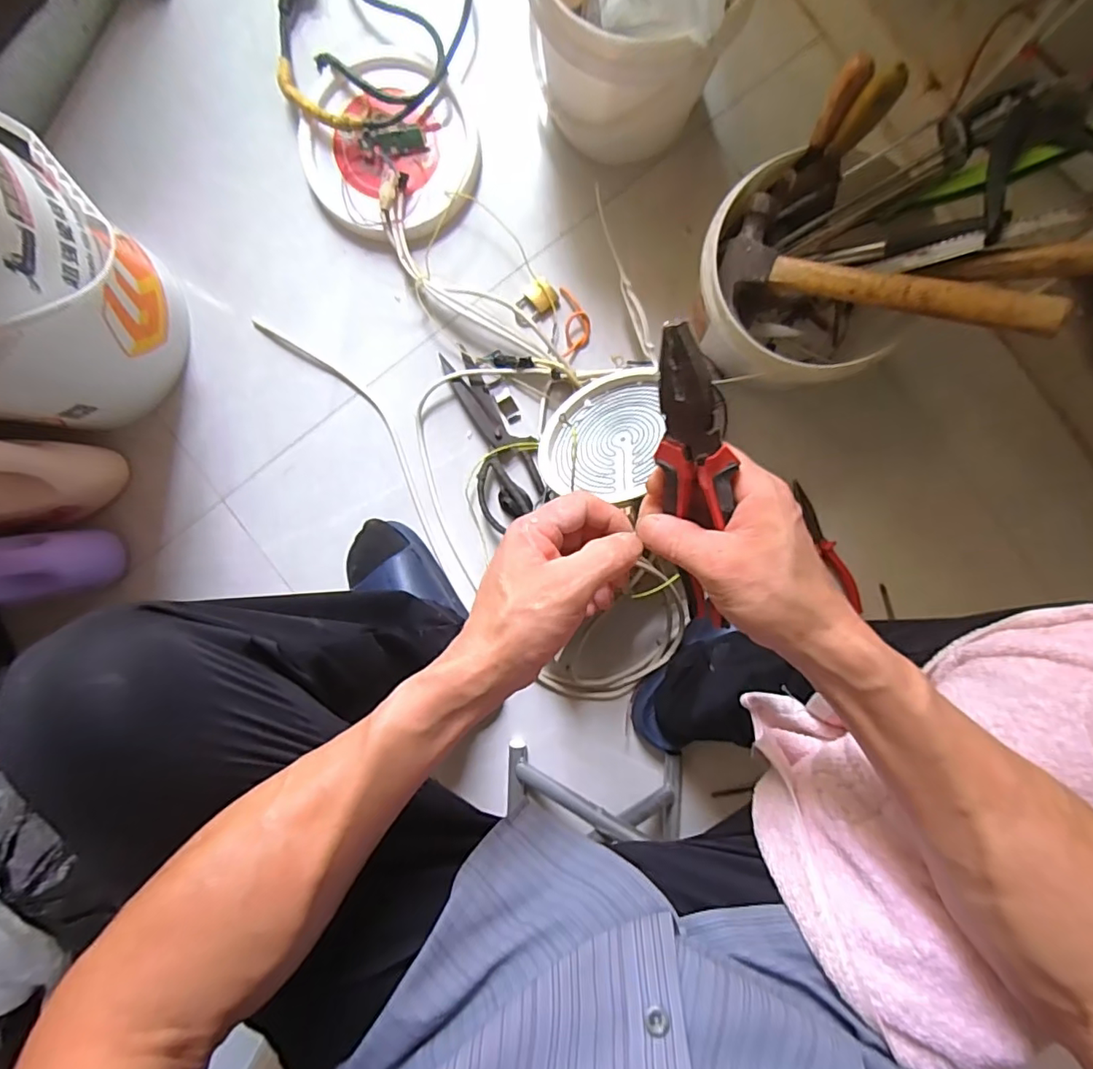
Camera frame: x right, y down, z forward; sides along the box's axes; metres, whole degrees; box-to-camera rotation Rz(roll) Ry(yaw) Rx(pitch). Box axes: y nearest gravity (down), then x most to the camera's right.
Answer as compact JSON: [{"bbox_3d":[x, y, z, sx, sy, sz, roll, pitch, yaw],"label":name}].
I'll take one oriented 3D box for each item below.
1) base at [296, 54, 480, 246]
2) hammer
[{"bbox_3d":[-0.204,-0.490,0.715,0.234,0.034,0.210,20,94,1],"label":"base"},{"bbox_3d":[0.323,-0.251,0.545,0.301,0.042,0.096,27,94,25],"label":"hammer"}]

